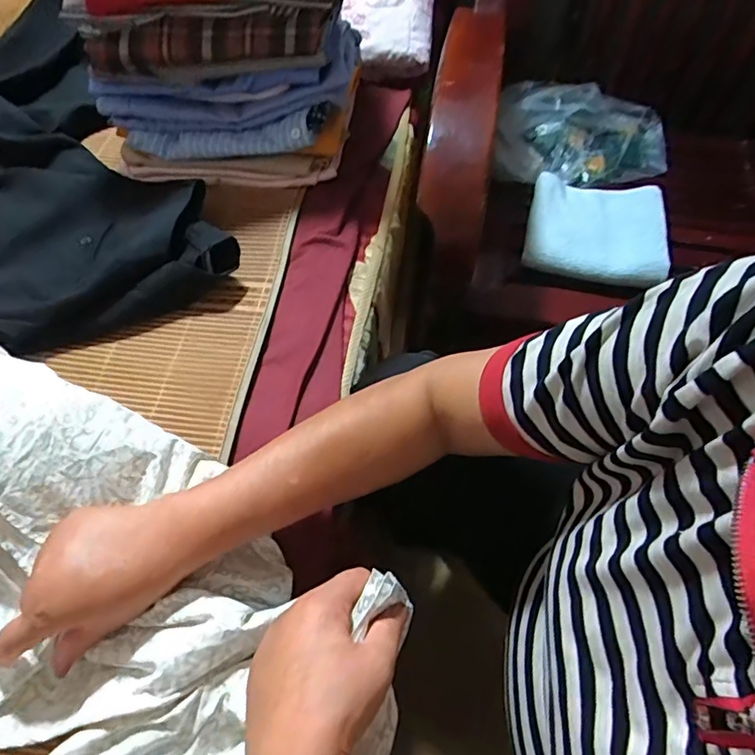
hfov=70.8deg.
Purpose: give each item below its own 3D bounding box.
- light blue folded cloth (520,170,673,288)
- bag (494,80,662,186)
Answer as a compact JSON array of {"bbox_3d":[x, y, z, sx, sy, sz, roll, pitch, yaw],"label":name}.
[{"bbox_3d":[0.301,-0.210,0.726,0.177,0.032,0.170,13,61,7],"label":"light blue folded cloth"},{"bbox_3d":[0.330,-0.387,0.848,0.304,0.093,0.160,-3,60,-1],"label":"bag"}]

